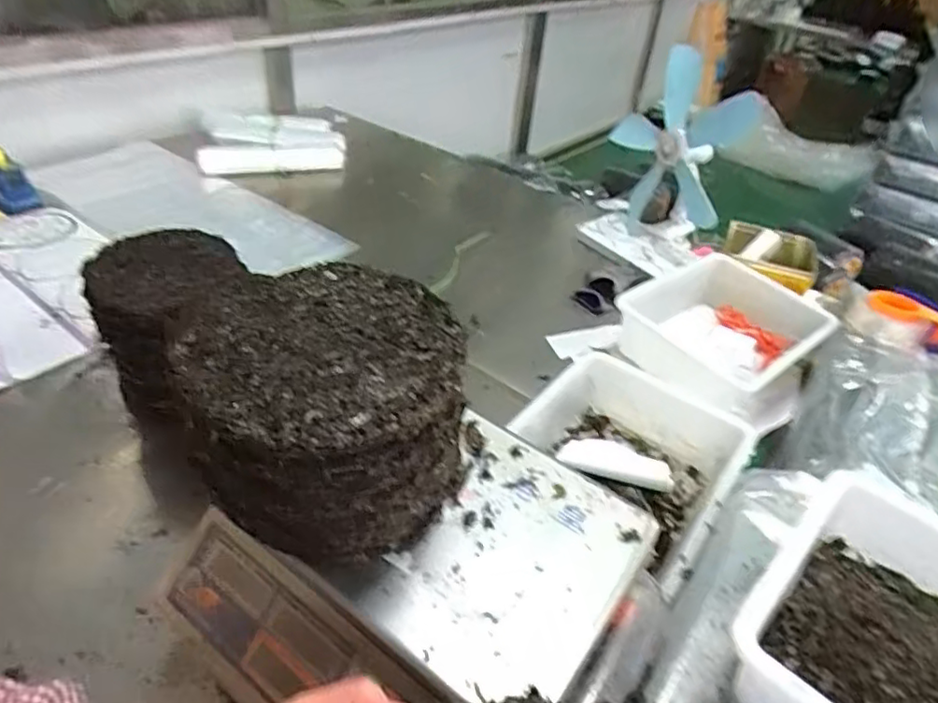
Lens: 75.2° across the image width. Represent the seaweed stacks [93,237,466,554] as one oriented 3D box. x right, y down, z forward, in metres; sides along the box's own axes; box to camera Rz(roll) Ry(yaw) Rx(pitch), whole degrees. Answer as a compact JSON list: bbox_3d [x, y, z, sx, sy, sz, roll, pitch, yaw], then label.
[{"bbox_3d":[-0.108,0.048,0.506,0.202,0.141,0.199,-2,39,-11],"label":"seaweed stacks"}]

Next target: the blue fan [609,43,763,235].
[{"bbox_3d":[0.525,-0.489,1.480,0.318,0.379,0.193,32,44,29],"label":"blue fan"}]

